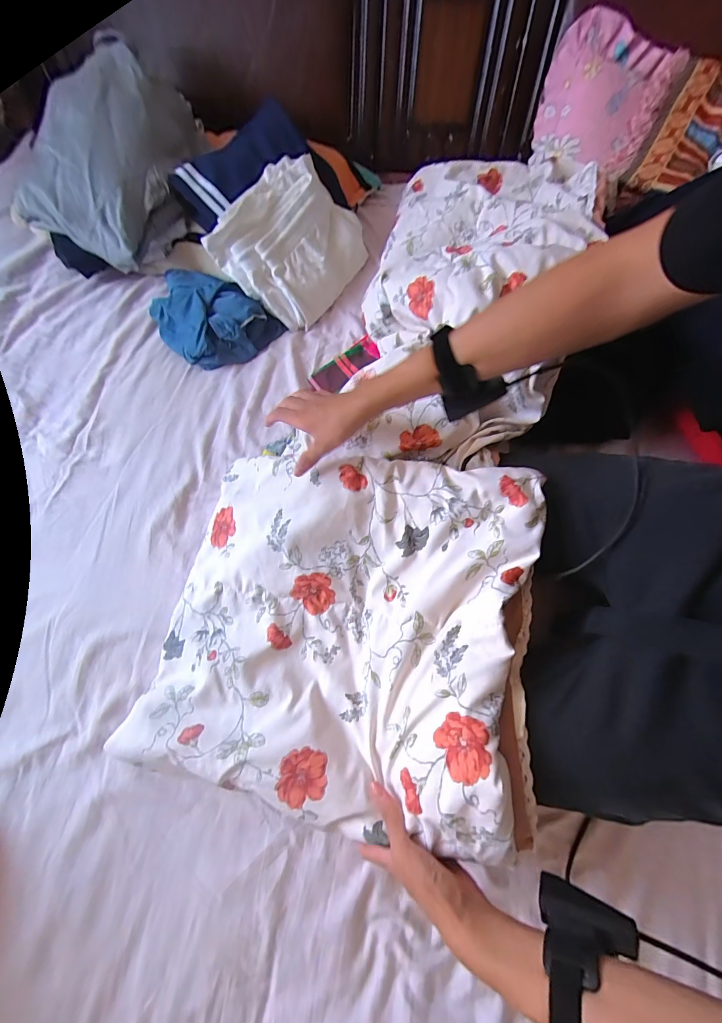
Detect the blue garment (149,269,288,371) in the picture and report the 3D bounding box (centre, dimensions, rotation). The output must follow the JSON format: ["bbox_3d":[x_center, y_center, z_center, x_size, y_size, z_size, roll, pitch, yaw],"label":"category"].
[{"bbox_3d":[-0.280,-0.347,0.699,0.221,0.071,0.155,29,75,11],"label":"blue garment"}]

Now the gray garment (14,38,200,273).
[{"bbox_3d":[-0.419,-0.616,0.680,0.222,0.192,0.322,20,73,9],"label":"gray garment"}]

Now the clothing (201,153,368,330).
[{"bbox_3d":[-0.121,-0.487,0.697,0.216,0.062,0.246,43,89,-21],"label":"clothing"}]

